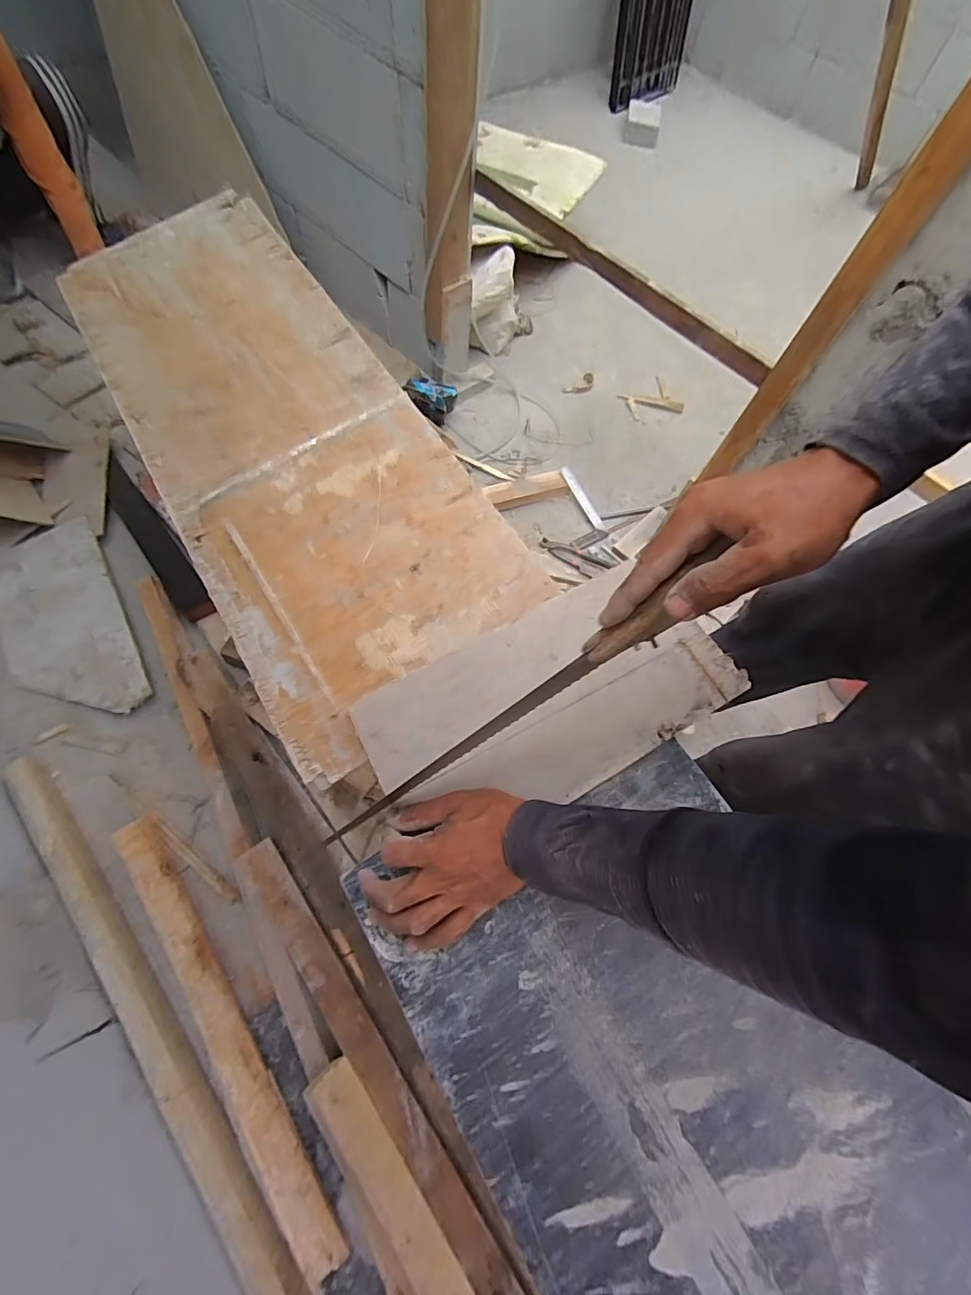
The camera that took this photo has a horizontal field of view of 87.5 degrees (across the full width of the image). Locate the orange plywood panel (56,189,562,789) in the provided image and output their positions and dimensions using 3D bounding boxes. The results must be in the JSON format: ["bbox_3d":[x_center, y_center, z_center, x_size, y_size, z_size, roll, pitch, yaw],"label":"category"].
[{"bbox_3d":[-0.268,-0.287,0.639,0.320,0.020,0.838,-29,73,-17],"label":"orange plywood panel"}]

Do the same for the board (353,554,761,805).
[{"bbox_3d":[0.061,0.049,0.501,0.347,0.016,0.178,-29,73,-9],"label":"board"}]

